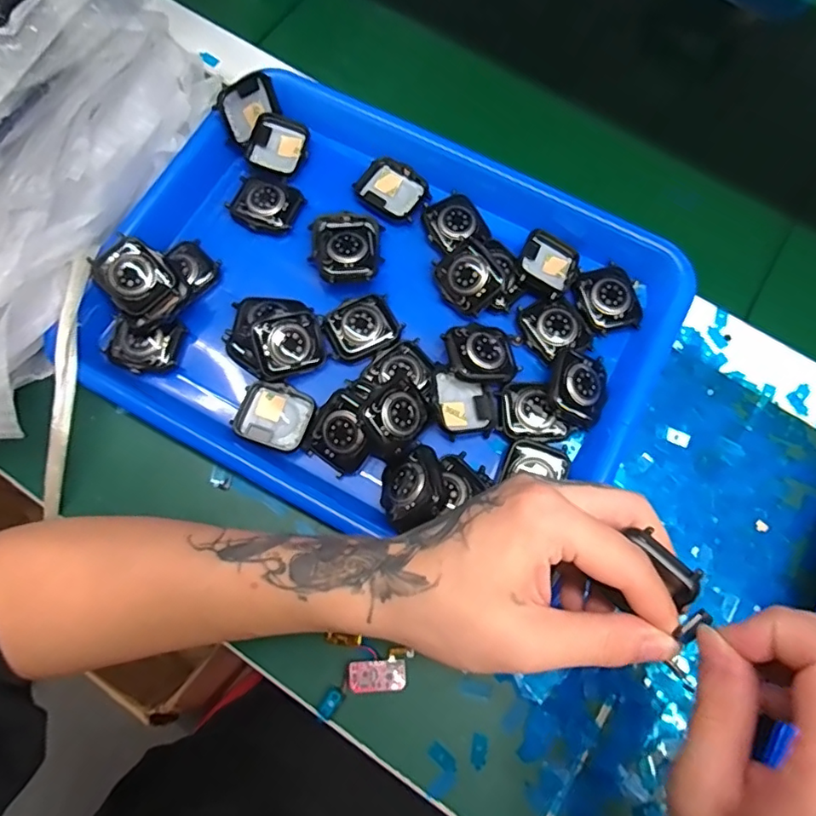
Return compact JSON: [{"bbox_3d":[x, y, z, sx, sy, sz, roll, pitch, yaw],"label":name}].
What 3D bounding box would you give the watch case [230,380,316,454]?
[{"bbox_3d":[-0.079,0.005,0.326,0.045,0.013,0.037,20,75,5],"label":"watch case"}]

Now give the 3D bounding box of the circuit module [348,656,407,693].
[{"bbox_3d":[-0.017,0.145,0.294,0.031,0.008,0.016,-5,74,-2],"label":"circuit module"}]

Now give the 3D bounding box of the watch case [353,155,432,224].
[{"bbox_3d":[-0.010,-0.148,0.365,0.047,0.006,0.037,41,78,10],"label":"watch case"}]

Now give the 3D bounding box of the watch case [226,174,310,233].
[{"bbox_3d":[-0.096,-0.137,0.360,0.046,0.011,0.040,31,76,8],"label":"watch case"}]

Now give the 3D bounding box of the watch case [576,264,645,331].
[{"bbox_3d":[0.129,-0.070,0.344,0.037,0.007,0.042,-17,75,-5],"label":"watch case"}]

